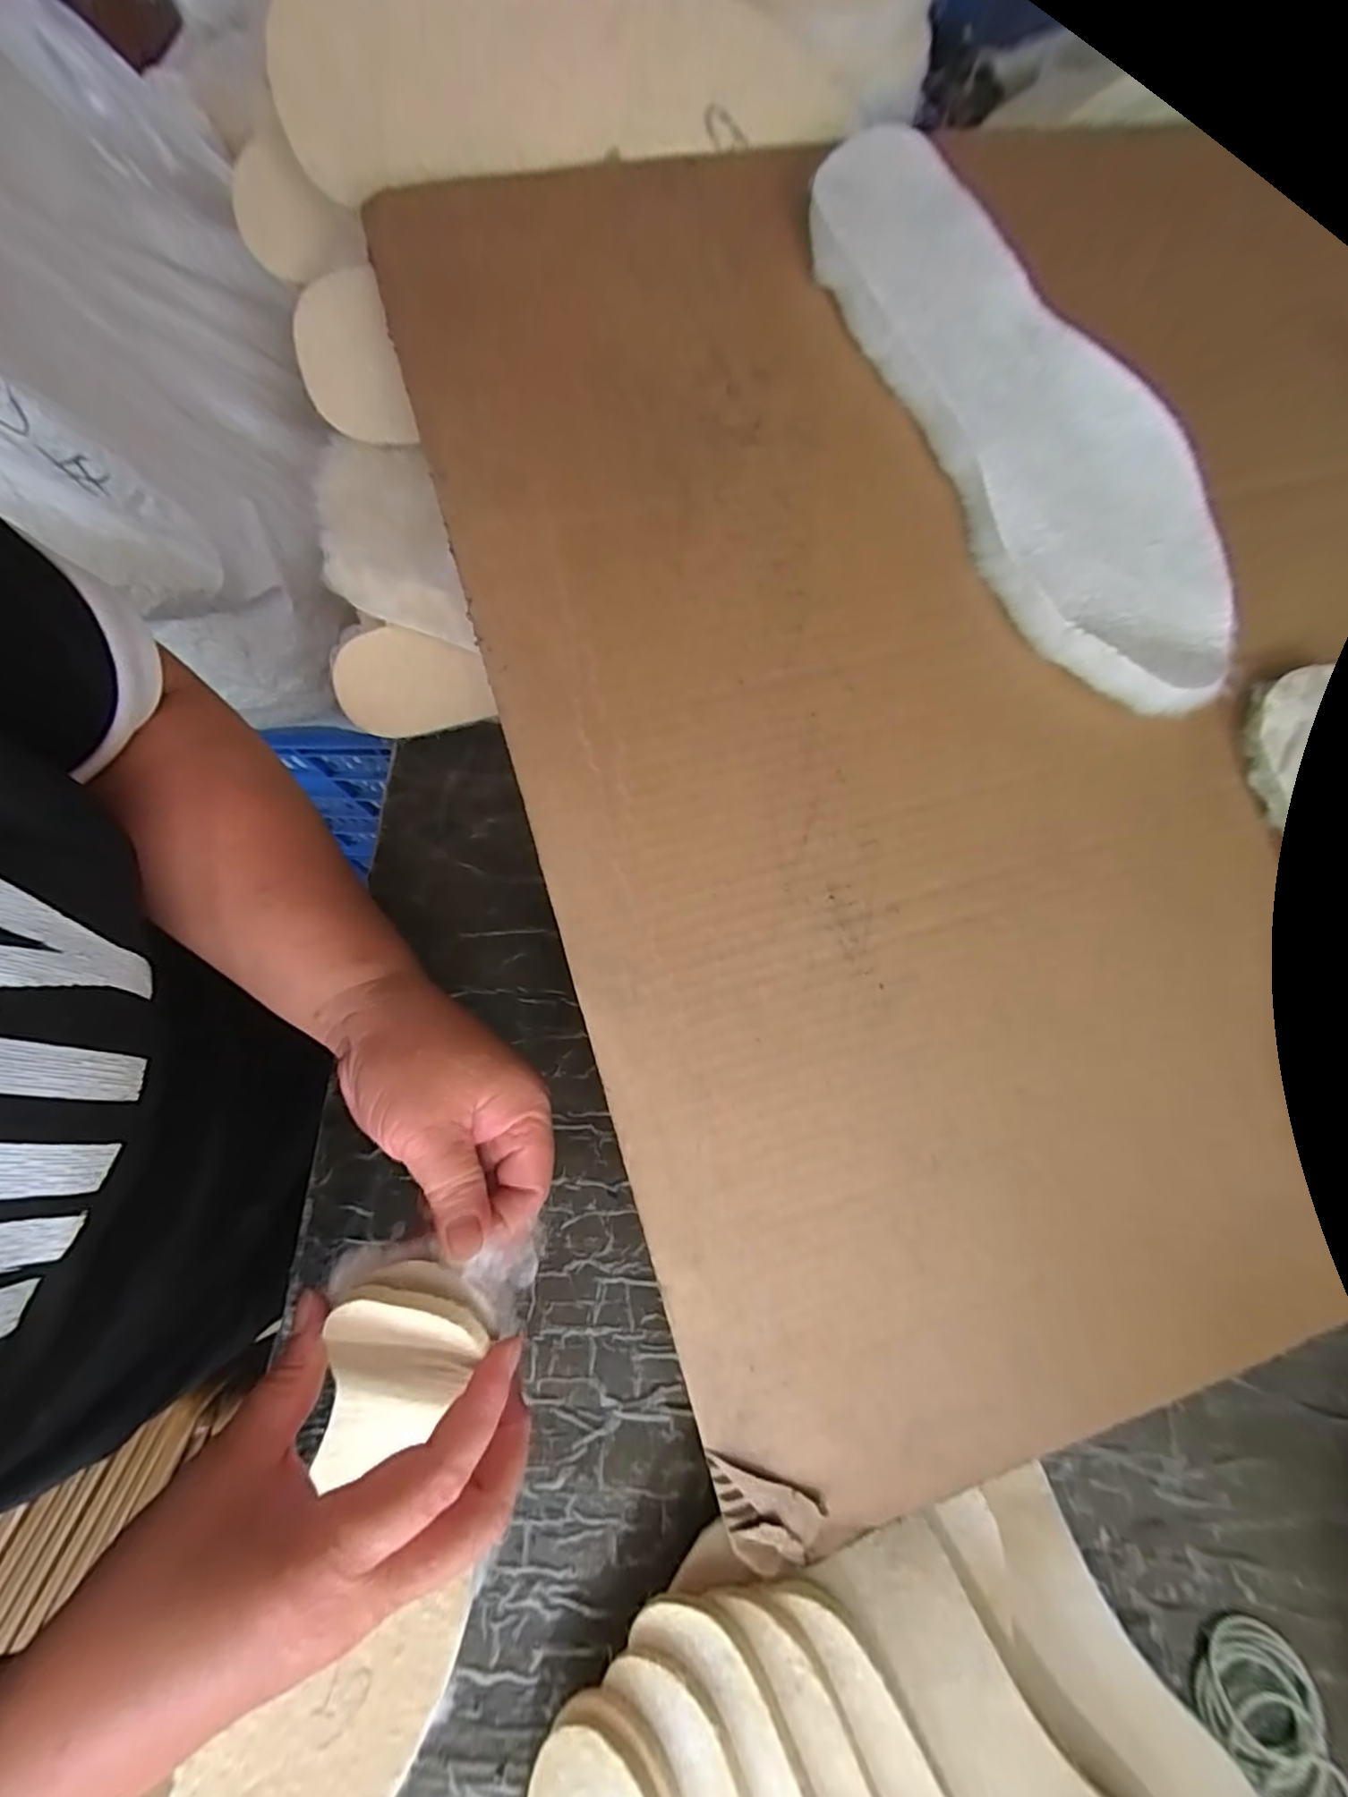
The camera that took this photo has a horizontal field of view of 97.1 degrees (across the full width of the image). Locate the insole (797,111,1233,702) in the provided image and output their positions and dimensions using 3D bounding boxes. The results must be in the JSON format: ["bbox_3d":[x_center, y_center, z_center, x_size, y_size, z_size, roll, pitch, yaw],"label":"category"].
[{"bbox_3d":[0.158,-0.211,0.268,0.094,0.025,0.278,-34,90,-9],"label":"insole"}]

